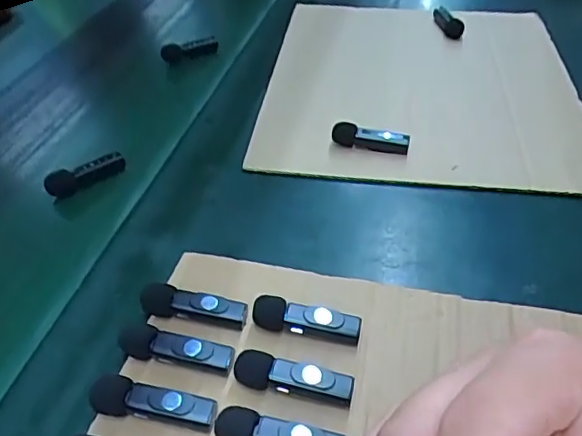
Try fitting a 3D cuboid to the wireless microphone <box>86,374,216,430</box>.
[{"bbox_3d":[-0.072,0.098,0.293,0.066,0.017,0.017,8,43,9],"label":"wireless microphone"}]

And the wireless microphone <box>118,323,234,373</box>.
[{"bbox_3d":[-0.066,0.073,0.316,0.066,0.013,0.017,9,43,10],"label":"wireless microphone"}]

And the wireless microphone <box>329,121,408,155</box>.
[{"bbox_3d":[0.067,-0.067,0.472,0.064,0.019,0.014,12,43,12],"label":"wireless microphone"}]

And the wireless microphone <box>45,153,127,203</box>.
[{"bbox_3d":[-0.169,-0.034,0.464,0.065,0.025,0.016,-27,49,-27],"label":"wireless microphone"}]

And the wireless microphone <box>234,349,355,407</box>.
[{"bbox_3d":[0.001,0.088,0.304,0.064,0.017,0.017,11,43,11],"label":"wireless microphone"}]

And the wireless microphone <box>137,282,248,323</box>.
[{"bbox_3d":[-0.059,0.053,0.339,0.062,0.017,0.015,5,42,5],"label":"wireless microphone"}]

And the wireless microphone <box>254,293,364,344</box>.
[{"bbox_3d":[0.009,0.063,0.333,0.063,0.017,0.016,10,43,11],"label":"wireless microphone"}]

